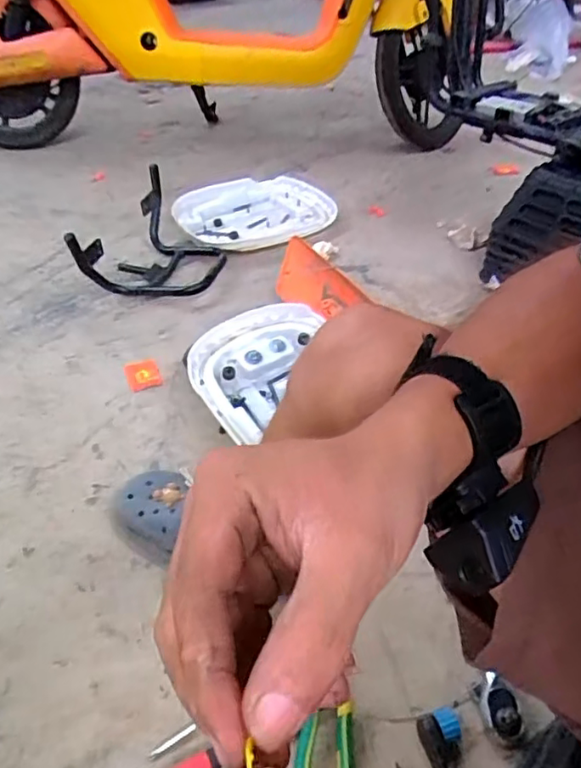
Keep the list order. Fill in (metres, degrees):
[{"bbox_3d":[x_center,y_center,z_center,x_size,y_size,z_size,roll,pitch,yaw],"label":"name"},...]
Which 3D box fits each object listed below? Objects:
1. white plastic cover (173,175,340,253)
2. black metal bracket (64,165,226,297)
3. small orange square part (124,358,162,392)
[{"bbox_3d":[-0.071,-0.402,1.398,0.379,0.049,0.271,-23,48,-25],"label":"white plastic cover"},{"bbox_3d":[-0.271,-0.257,1.156,0.236,0.152,0.305,23,46,21],"label":"black metal bracket"},{"bbox_3d":[-0.244,-0.017,0.997,0.052,0.004,0.073,-14,45,-17],"label":"small orange square part"}]

